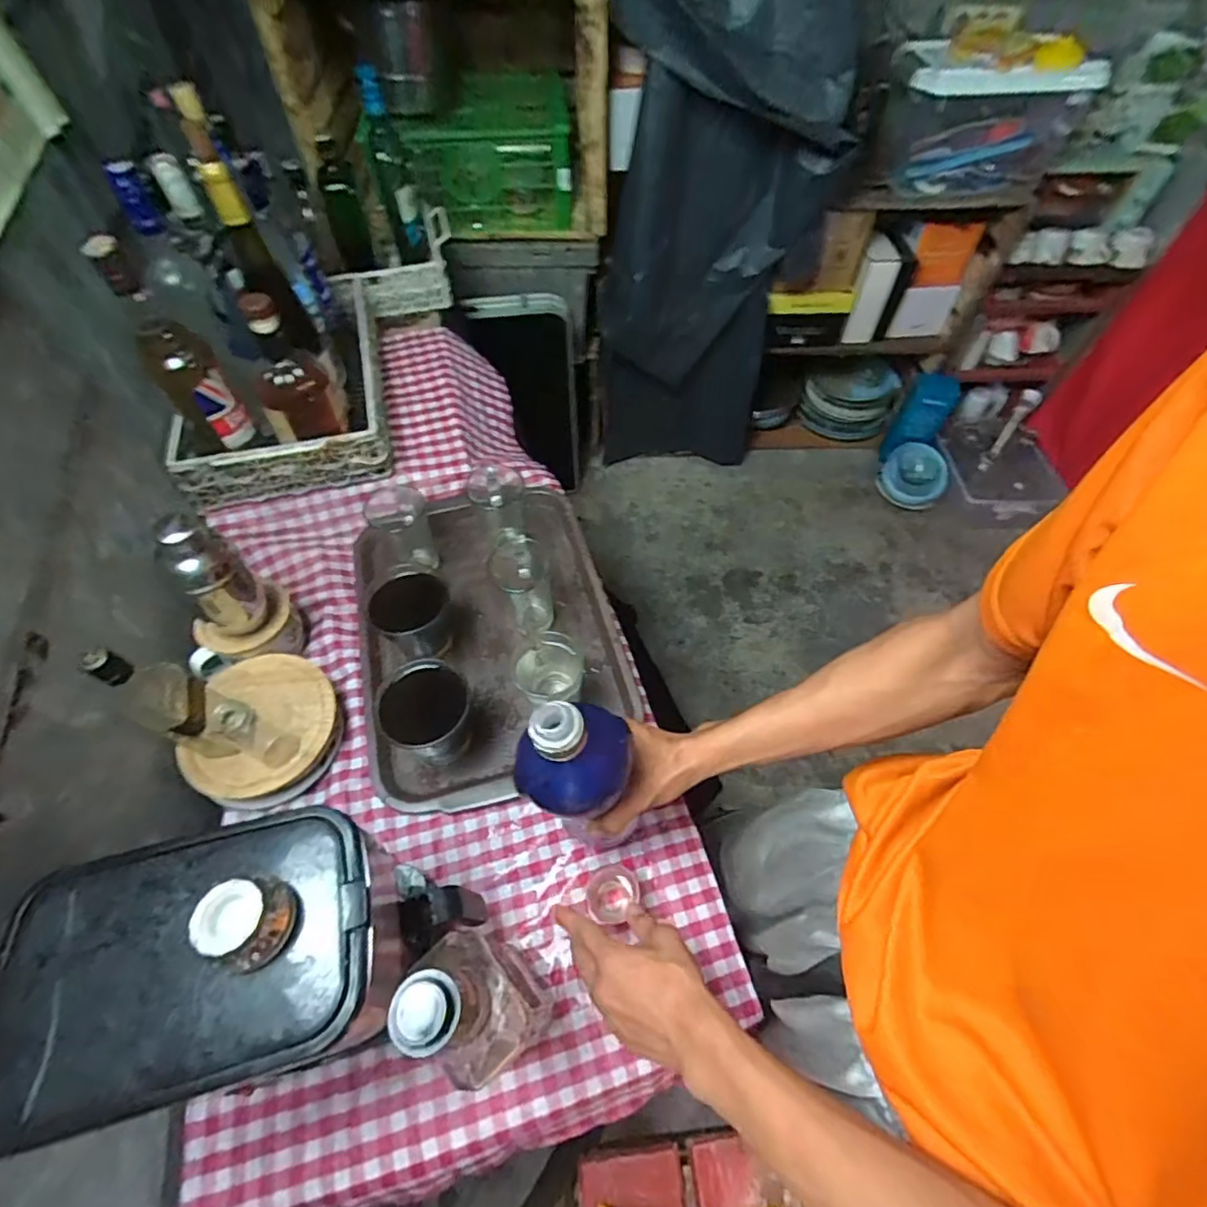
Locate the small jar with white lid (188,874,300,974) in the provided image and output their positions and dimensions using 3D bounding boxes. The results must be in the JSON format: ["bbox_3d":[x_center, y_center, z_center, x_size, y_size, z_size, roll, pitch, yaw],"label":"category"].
[{"bbox_3d":[-0.197,0.174,0.322,0.040,0.034,0.040,0,57,0],"label":"small jar with white lid"}]

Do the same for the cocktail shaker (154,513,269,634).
[{"bbox_3d":[-0.392,-0.027,0.582,0.050,0.132,0.060,36,64,21],"label":"cocktail shaker"}]

